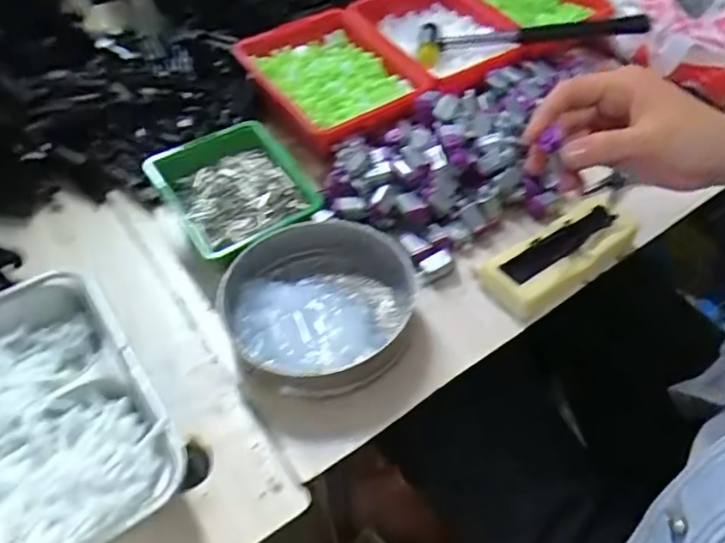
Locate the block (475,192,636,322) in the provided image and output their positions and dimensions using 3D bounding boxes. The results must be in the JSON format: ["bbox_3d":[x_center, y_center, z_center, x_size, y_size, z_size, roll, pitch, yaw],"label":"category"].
[{"bbox_3d":[0.157,-0.014,0.458,0.140,0.025,0.058,-26,52,-20],"label":"block"}]

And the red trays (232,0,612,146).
[{"bbox_3d":[0.105,-0.278,0.650,0.464,0.048,0.176,-25,52,-19],"label":"red trays"}]

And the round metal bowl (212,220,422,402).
[{"bbox_3d":[-0.026,0.024,0.432,0.148,0.038,0.136,-1,48,1],"label":"round metal bowl"}]

